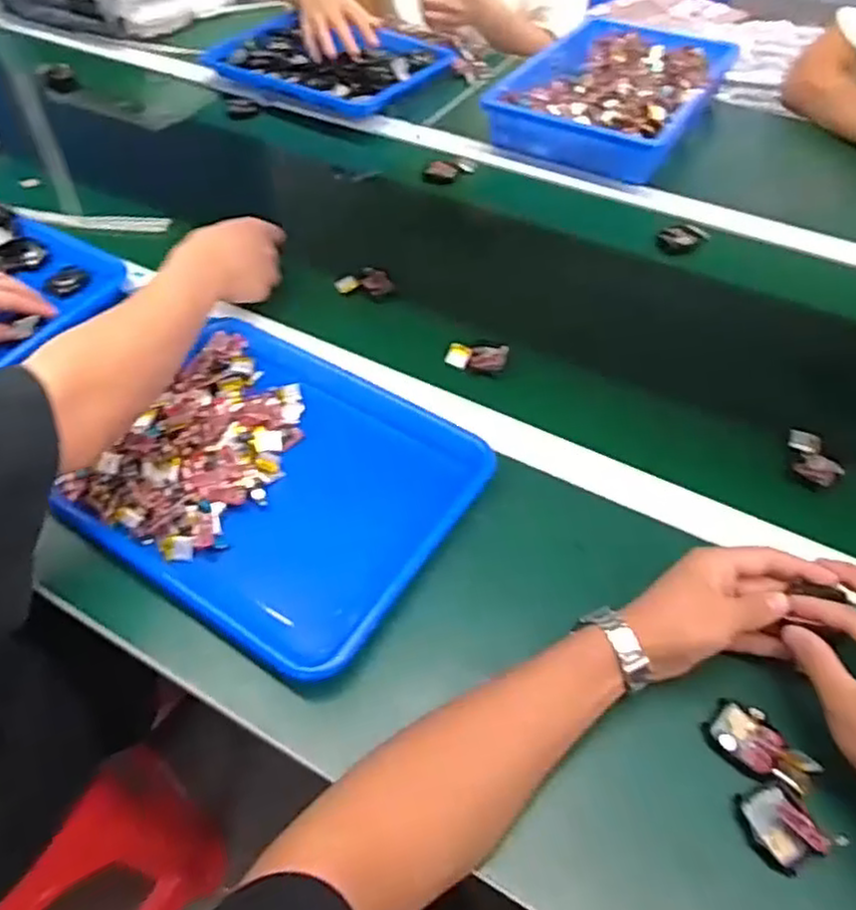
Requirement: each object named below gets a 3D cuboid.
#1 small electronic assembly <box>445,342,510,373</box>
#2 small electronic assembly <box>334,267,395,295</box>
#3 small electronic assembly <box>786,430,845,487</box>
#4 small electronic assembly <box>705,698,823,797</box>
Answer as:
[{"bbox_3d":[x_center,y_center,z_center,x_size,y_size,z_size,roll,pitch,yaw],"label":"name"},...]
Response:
[{"bbox_3d":[0.048,-0.096,0.703,0.059,0.011,0.029,5,51,5],"label":"small electronic assembly"},{"bbox_3d":[-0.069,-0.187,0.780,0.062,0.018,0.029,-3,51,-1],"label":"small electronic assembly"},{"bbox_3d":[0.332,0.004,0.611,0.035,0.019,0.056,1,51,2],"label":"small electronic assembly"},{"bbox_3d":[0.217,0.189,0.463,0.066,0.013,0.037,35,60,26],"label":"small electronic assembly"}]

